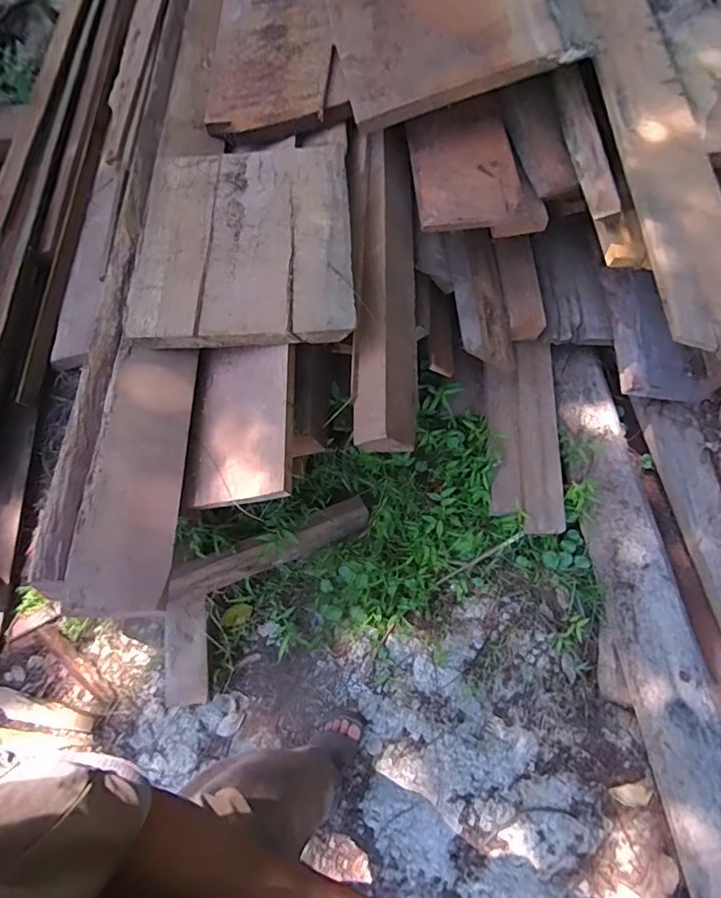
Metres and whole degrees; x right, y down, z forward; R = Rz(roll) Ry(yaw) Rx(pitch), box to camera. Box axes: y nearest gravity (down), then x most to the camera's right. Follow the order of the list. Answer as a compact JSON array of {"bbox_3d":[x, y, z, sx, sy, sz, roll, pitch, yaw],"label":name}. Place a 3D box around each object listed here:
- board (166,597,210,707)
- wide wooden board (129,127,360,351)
[{"bbox_3d":[-0.419,0.490,1.161,0.098,0.028,0.233,-5,67,-6],"label":"board"},{"bbox_3d":[-0.254,-0.500,1.089,0.460,0.032,0.616,-2,66,-1],"label":"wide wooden board"}]

